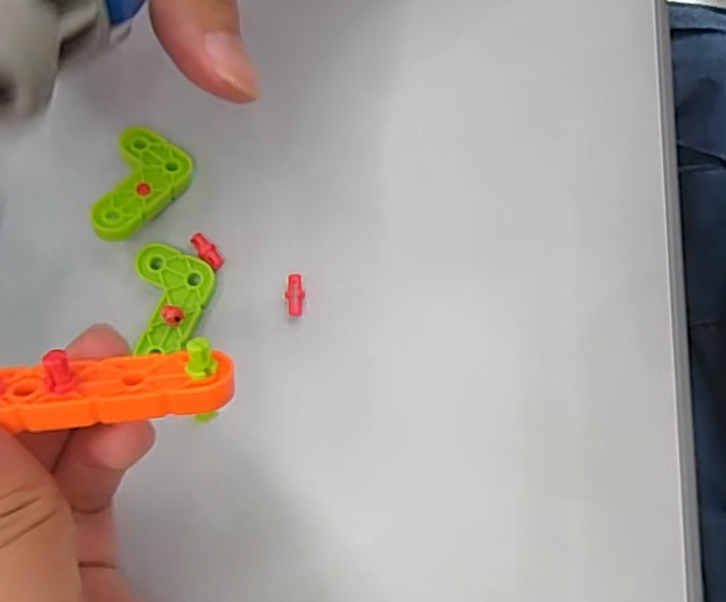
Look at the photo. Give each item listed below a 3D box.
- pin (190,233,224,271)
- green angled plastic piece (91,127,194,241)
[{"bbox_3d":[-0.048,-0.016,0.213,0.005,0.004,0.014,-42,80,-8],"label":"pin"},{"bbox_3d":[-0.068,-0.035,0.210,0.023,0.007,0.040,15,58,4],"label":"green angled plastic piece"}]

